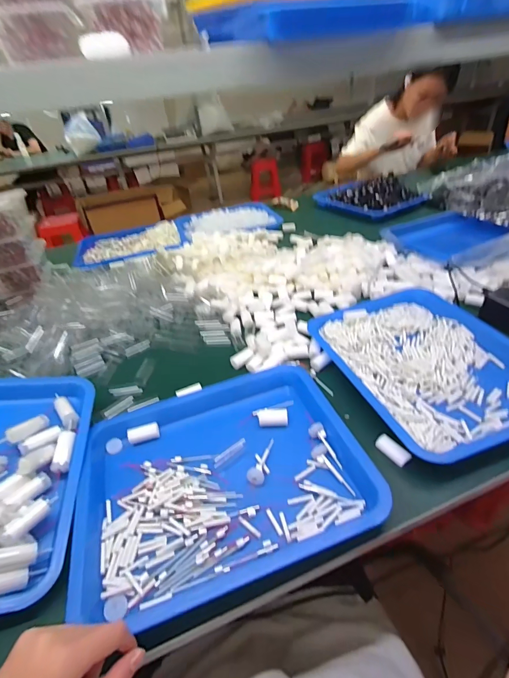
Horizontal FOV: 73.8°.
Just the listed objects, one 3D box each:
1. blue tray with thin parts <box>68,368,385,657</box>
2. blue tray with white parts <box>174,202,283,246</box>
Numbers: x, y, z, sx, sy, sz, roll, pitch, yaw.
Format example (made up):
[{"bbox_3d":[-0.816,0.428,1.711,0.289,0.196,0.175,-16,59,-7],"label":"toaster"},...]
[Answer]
[{"bbox_3d":[-0.045,0.153,0.427,0.334,0.035,0.274,-17,38,-15],"label":"blue tray with thin parts"},{"bbox_3d":[-0.088,-0.388,1.130,0.346,0.038,0.293,-11,37,-5],"label":"blue tray with white parts"}]

